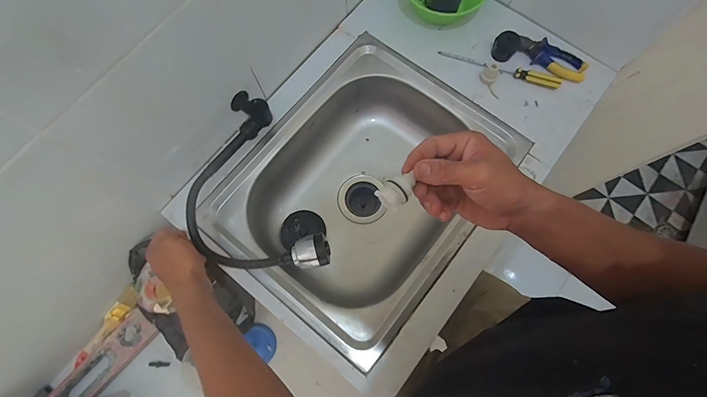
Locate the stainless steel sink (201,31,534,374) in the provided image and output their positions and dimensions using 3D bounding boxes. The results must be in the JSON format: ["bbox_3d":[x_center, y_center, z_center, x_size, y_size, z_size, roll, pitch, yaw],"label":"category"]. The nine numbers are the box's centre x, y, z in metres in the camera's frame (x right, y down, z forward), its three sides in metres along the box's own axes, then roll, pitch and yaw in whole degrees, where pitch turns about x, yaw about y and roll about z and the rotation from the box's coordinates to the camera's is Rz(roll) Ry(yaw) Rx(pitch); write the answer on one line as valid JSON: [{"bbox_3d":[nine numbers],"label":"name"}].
[{"bbox_3d":[0.021,-0.018,0.675,0.396,0.154,0.491,38,79,10],"label":"stainless steel sink"}]

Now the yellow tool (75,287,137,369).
[{"bbox_3d":[-0.482,0.250,0.660,0.032,0.016,0.170,35,79,10],"label":"yellow tool"}]

